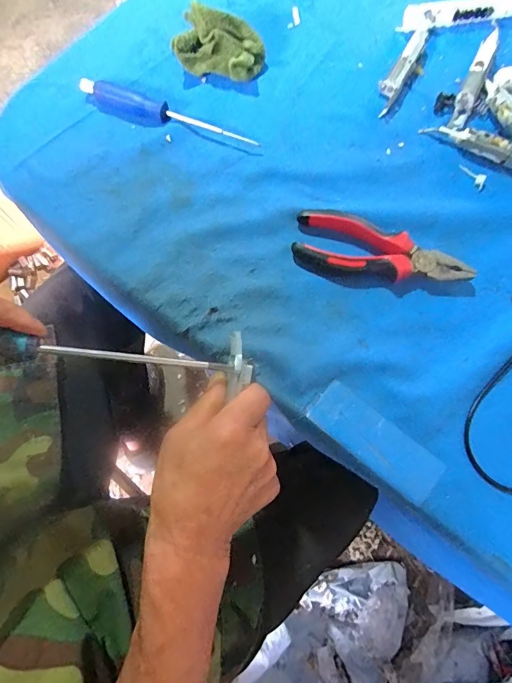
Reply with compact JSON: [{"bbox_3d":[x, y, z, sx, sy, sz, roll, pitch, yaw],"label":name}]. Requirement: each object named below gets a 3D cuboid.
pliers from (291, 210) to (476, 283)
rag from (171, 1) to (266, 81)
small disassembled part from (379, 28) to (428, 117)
[{"bbox_3d":[0.112,-0.076,0.353,0.157,0.020,0.054,18,76,4],"label":"pliers"},{"bbox_3d":[-0.040,-0.305,0.400,0.096,0.048,0.042,6,75,1],"label":"rag"},{"bbox_3d":[0.155,-0.291,0.414,0.021,0.014,0.123,30,77,7],"label":"small disassembled part"}]

